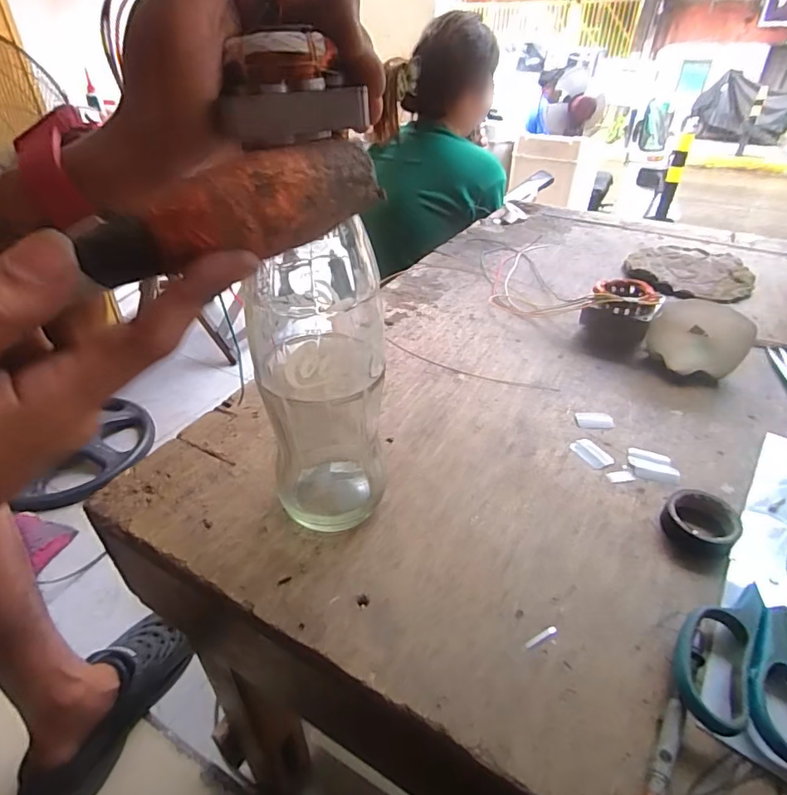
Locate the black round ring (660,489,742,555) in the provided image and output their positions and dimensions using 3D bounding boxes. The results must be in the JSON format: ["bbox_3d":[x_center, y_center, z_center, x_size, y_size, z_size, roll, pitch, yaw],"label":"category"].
[{"bbox_3d":[0.218,0.088,0.343,0.044,0.019,0.046,1,36,-1],"label":"black round ring"}]

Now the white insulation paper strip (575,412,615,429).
[{"bbox_3d":[0.187,0.020,0.448,0.035,0.004,0.022,3,36,2],"label":"white insulation paper strip"}]

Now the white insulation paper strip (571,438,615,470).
[{"bbox_3d":[0.169,0.047,0.411,0.024,0.004,0.033,-16,40,-22],"label":"white insulation paper strip"}]

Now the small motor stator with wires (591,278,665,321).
[{"bbox_3d":[0.272,-0.120,0.561,0.071,0.020,0.076,16,40,20],"label":"small motor stator with wires"}]

